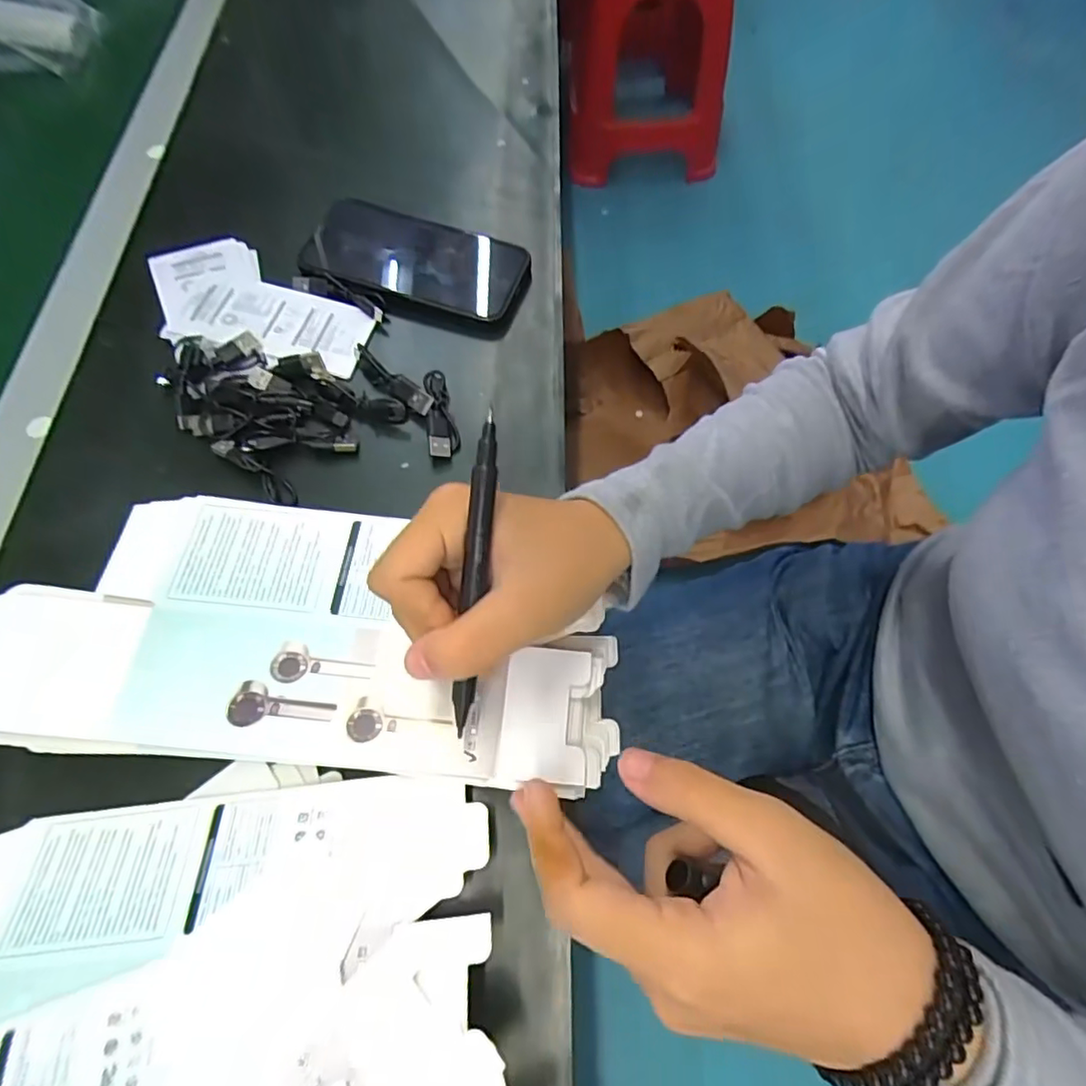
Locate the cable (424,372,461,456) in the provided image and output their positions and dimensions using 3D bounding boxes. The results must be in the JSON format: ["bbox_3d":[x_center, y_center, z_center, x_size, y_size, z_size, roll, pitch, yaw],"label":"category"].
[{"bbox_3d":[-0.062,-0.081,0.366,0.017,0.012,0.064,-8,65,-2],"label":"cable"}]

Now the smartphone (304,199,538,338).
[{"bbox_3d":[-0.085,-0.196,0.418,0.148,0.014,0.086,19,66,3],"label":"smartphone"}]

